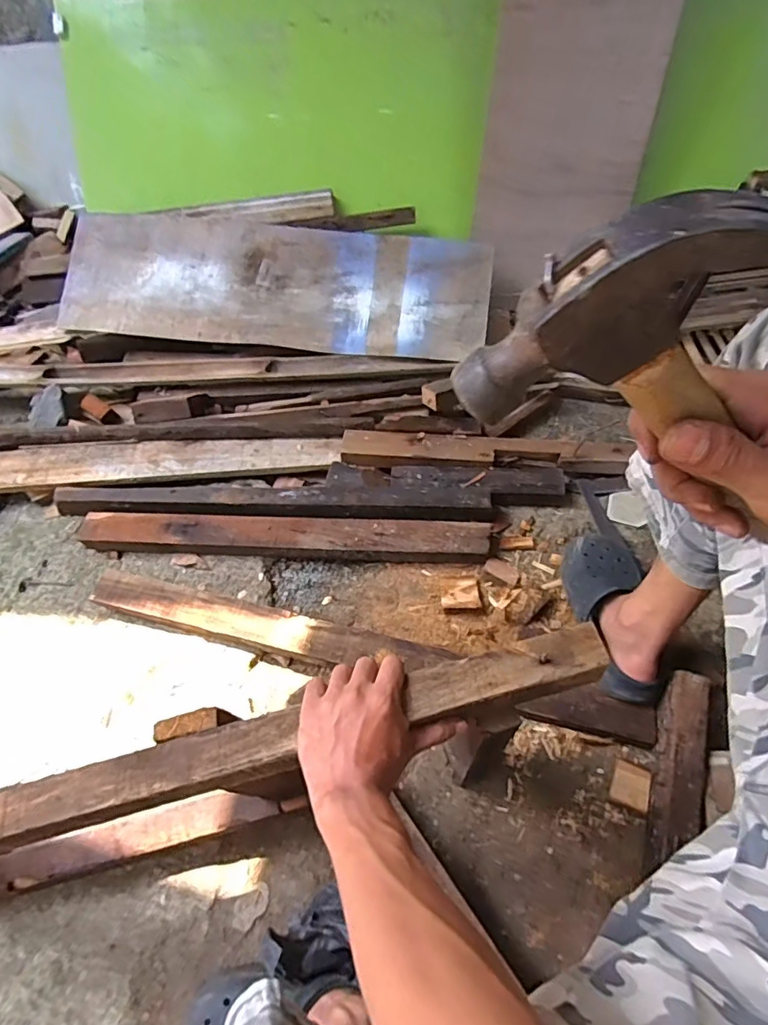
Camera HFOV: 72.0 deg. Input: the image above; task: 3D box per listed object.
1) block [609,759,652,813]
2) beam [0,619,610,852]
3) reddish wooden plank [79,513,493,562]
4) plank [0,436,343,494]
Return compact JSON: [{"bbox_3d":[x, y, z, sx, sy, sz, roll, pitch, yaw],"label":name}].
[{"bbox_3d":[0.337,0.372,0.722,0.048,0.016,0.050,18,59,16],"label":"block"},{"bbox_3d":[-0.223,0.251,0.465,0.857,0.056,0.066,-16,56,-1],"label":"beam"},{"bbox_3d":[-0.178,0.041,0.941,0.726,0.050,0.071,1,56,6],"label":"reddish wooden plank"},{"bbox_3d":[-0.540,-0.096,1.055,0.887,0.021,0.110,-3,58,0],"label":"plank"}]

